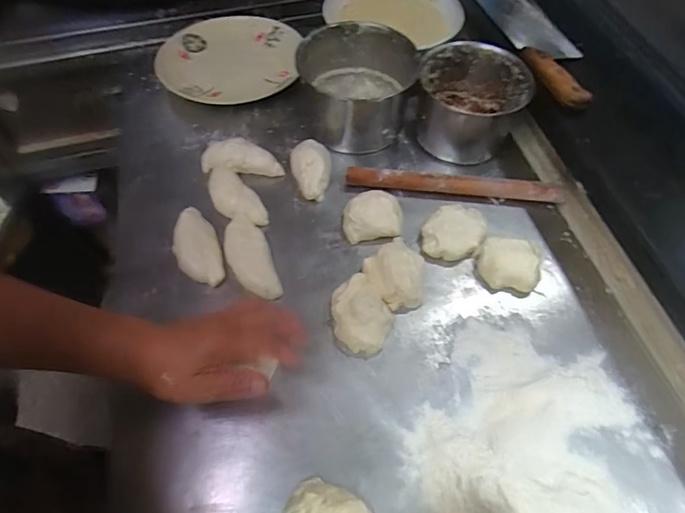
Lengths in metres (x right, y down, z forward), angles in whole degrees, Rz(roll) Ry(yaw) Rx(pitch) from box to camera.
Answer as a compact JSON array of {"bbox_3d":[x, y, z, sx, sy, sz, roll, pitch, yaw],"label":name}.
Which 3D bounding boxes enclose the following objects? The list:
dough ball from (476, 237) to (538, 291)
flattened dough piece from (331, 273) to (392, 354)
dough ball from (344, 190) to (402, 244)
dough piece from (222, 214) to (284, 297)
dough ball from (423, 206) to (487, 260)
[{"bbox_3d":[0.206,0.006,0.555,0.073,0.035,0.068,7,59,3],"label":"dough ball"},{"bbox_3d":[0.020,0.065,0.509,0.071,0.035,0.085,-37,67,-21],"label":"flattened dough piece"},{"bbox_3d":[0.040,-0.052,0.584,0.078,0.036,0.068,-6,59,-5],"label":"dough ball"},{"bbox_3d":[-0.114,0.002,0.549,0.052,0.031,0.112,-17,61,-12],"label":"dough piece"},{"bbox_3d":[0.142,-0.033,0.575,0.073,0.029,0.068,1,59,-1],"label":"dough ball"}]

